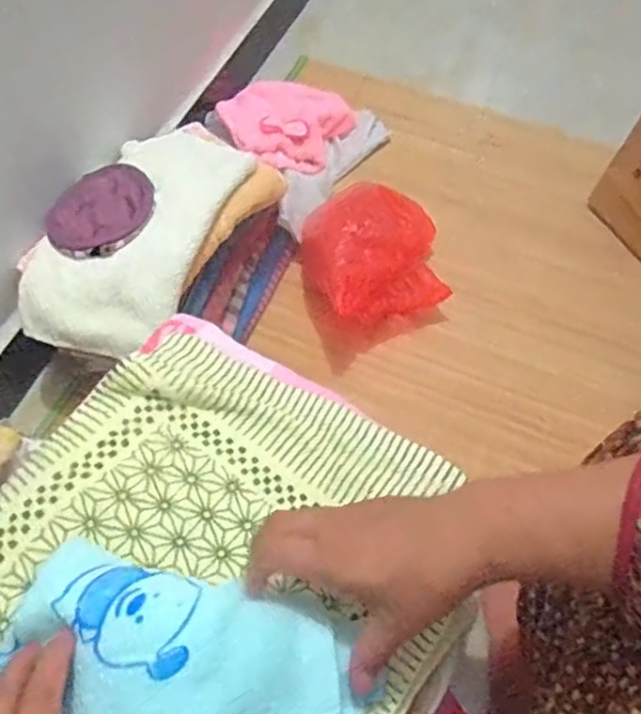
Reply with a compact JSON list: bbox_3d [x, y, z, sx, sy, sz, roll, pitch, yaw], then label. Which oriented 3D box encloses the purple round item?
[{"bbox_3d":[-0.270,-0.181,0.772,0.135,0.018,0.135,1,62,-2],"label":"purple round item"}]

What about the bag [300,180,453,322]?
[{"bbox_3d":[0.079,-0.151,0.901,0.201,0.128,0.175,-11,63,-8],"label":"bag"}]

